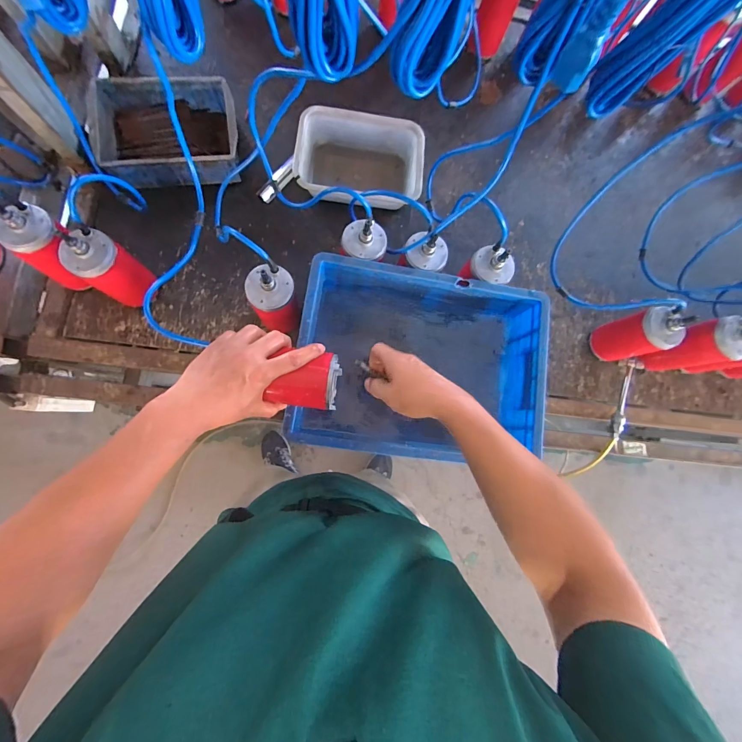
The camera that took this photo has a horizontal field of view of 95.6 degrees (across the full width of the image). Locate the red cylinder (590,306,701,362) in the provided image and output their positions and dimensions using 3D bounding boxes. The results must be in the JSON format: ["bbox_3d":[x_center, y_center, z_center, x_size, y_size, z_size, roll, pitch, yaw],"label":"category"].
[{"bbox_3d":[0.513,-0.069,0.644,0.068,0.159,0.079,-15,85,-8],"label":"red cylinder"}]

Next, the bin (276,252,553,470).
[{"bbox_3d":[0.079,-0.007,0.604,0.392,0.151,0.295,7,82,-5],"label":"bin"}]

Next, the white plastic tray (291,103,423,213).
[{"bbox_3d":[-0.024,-0.435,0.700,0.252,0.069,0.202,4,82,-6],"label":"white plastic tray"}]

